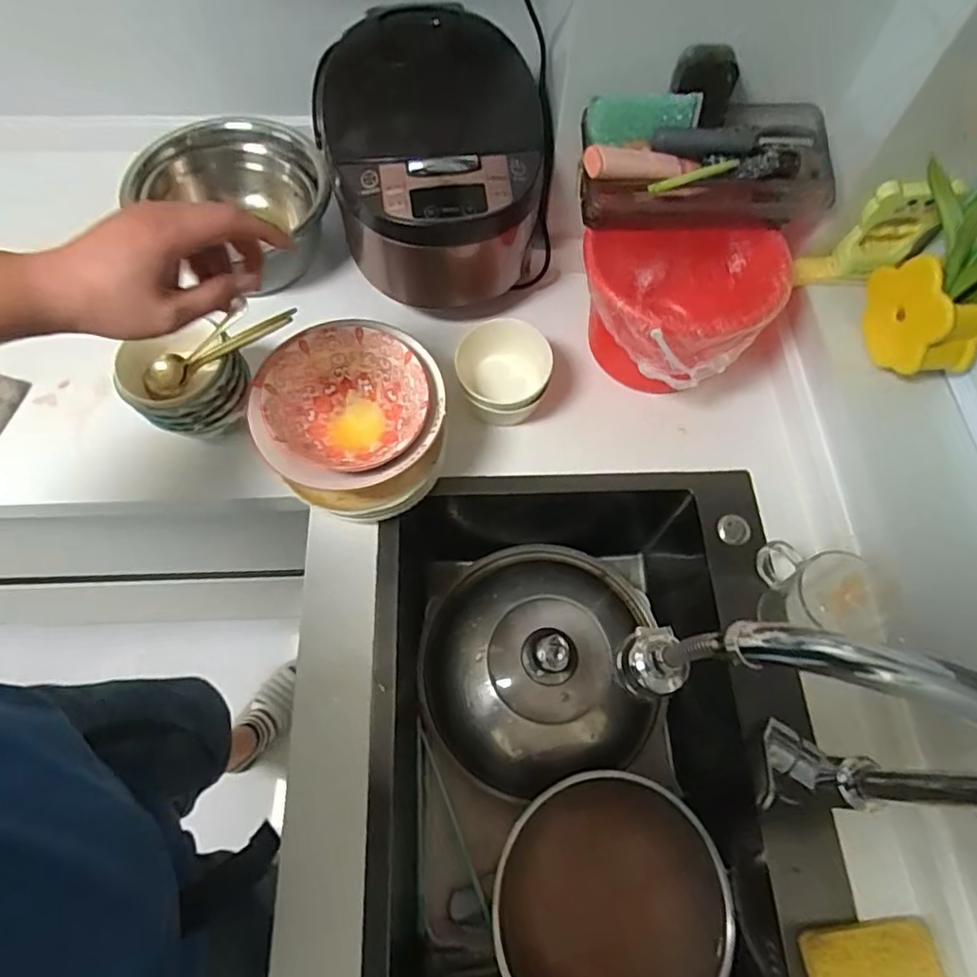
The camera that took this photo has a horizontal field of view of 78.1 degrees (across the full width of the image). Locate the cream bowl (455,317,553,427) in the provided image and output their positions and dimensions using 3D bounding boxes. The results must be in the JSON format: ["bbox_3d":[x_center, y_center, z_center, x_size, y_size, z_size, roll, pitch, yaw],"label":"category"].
[{"bbox_3d":[0.023,-0.133,0.739,0.109,0.089,0.111,1,66,-1],"label":"cream bowl"}]

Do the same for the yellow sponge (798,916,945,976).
[{"bbox_3d":[0.336,0.422,0.523,0.111,0.026,0.068,-9,67,-6],"label":"yellow sponge"}]

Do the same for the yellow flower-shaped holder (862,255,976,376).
[{"bbox_3d":[0.470,-0.189,0.647,0.071,0.099,0.118,-14,68,-8],"label":"yellow flower-shaped holder"}]

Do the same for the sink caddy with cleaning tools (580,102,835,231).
[{"bbox_3d":[0.235,-0.338,0.644,0.267,0.092,0.099,-2,67,-3],"label":"sink caddy with cleaning tools"}]

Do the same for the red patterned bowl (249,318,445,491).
[{"bbox_3d":[-0.140,-0.081,0.637,0.178,0.074,0.171,1,66,-1],"label":"red patterned bowl"}]

